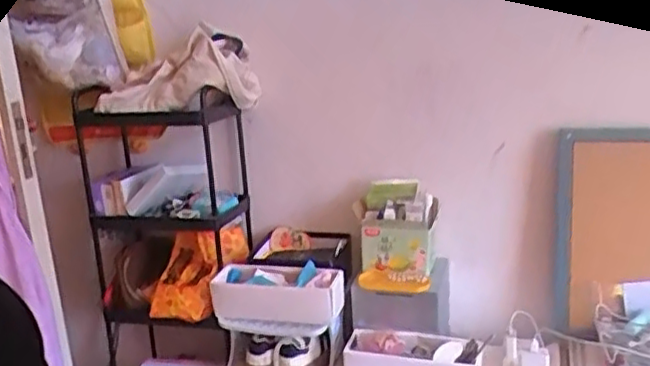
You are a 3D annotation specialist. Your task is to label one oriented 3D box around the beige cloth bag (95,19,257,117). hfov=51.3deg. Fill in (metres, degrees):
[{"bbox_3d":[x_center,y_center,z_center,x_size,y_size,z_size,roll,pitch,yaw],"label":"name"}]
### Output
[{"bbox_3d":[-0.321,-0.239,1.459,0.339,0.161,0.102,-5,14,-2],"label":"beige cloth bag"}]

